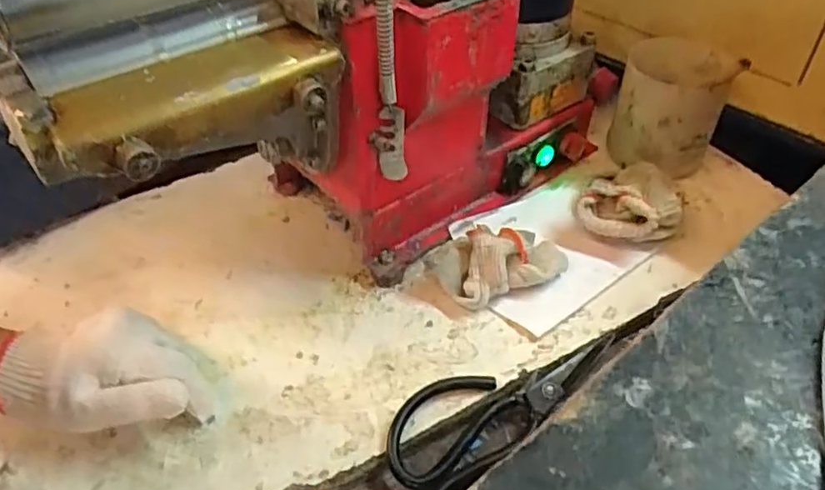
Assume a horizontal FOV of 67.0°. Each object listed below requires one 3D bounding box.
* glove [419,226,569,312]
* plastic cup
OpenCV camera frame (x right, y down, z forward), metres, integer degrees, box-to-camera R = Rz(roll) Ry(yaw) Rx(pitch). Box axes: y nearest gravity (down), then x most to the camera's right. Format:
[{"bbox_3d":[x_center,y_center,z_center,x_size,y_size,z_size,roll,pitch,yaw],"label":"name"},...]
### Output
[{"bbox_3d":[0.065,0.010,0.490,0.108,0.044,0.058,-18,47,-16],"label":"glove"},{"bbox_3d":[0.243,-0.131,0.594,0.095,0.093,0.094,16,47,18],"label":"plastic cup"}]

